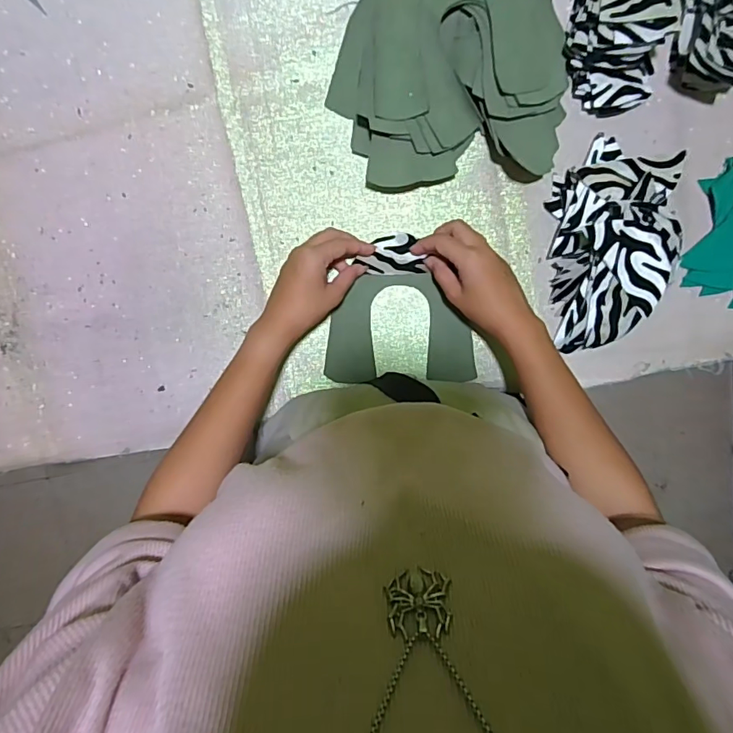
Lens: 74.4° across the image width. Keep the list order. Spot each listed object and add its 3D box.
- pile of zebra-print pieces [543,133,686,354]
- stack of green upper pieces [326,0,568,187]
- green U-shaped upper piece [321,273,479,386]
[{"bbox_3d":[0.240,-0.117,0.476,0.113,0.054,0.202,9,97,-1],"label":"pile of zebra-print pieces"},{"bbox_3d":[0.077,-0.281,0.452,0.221,0.061,0.200,-5,97,1],"label":"stack of green upper pieces"},{"bbox_3d":[0.036,-0.040,0.508,0.153,0.016,0.110,-1,97,0],"label":"green U-shaped upper piece"}]

